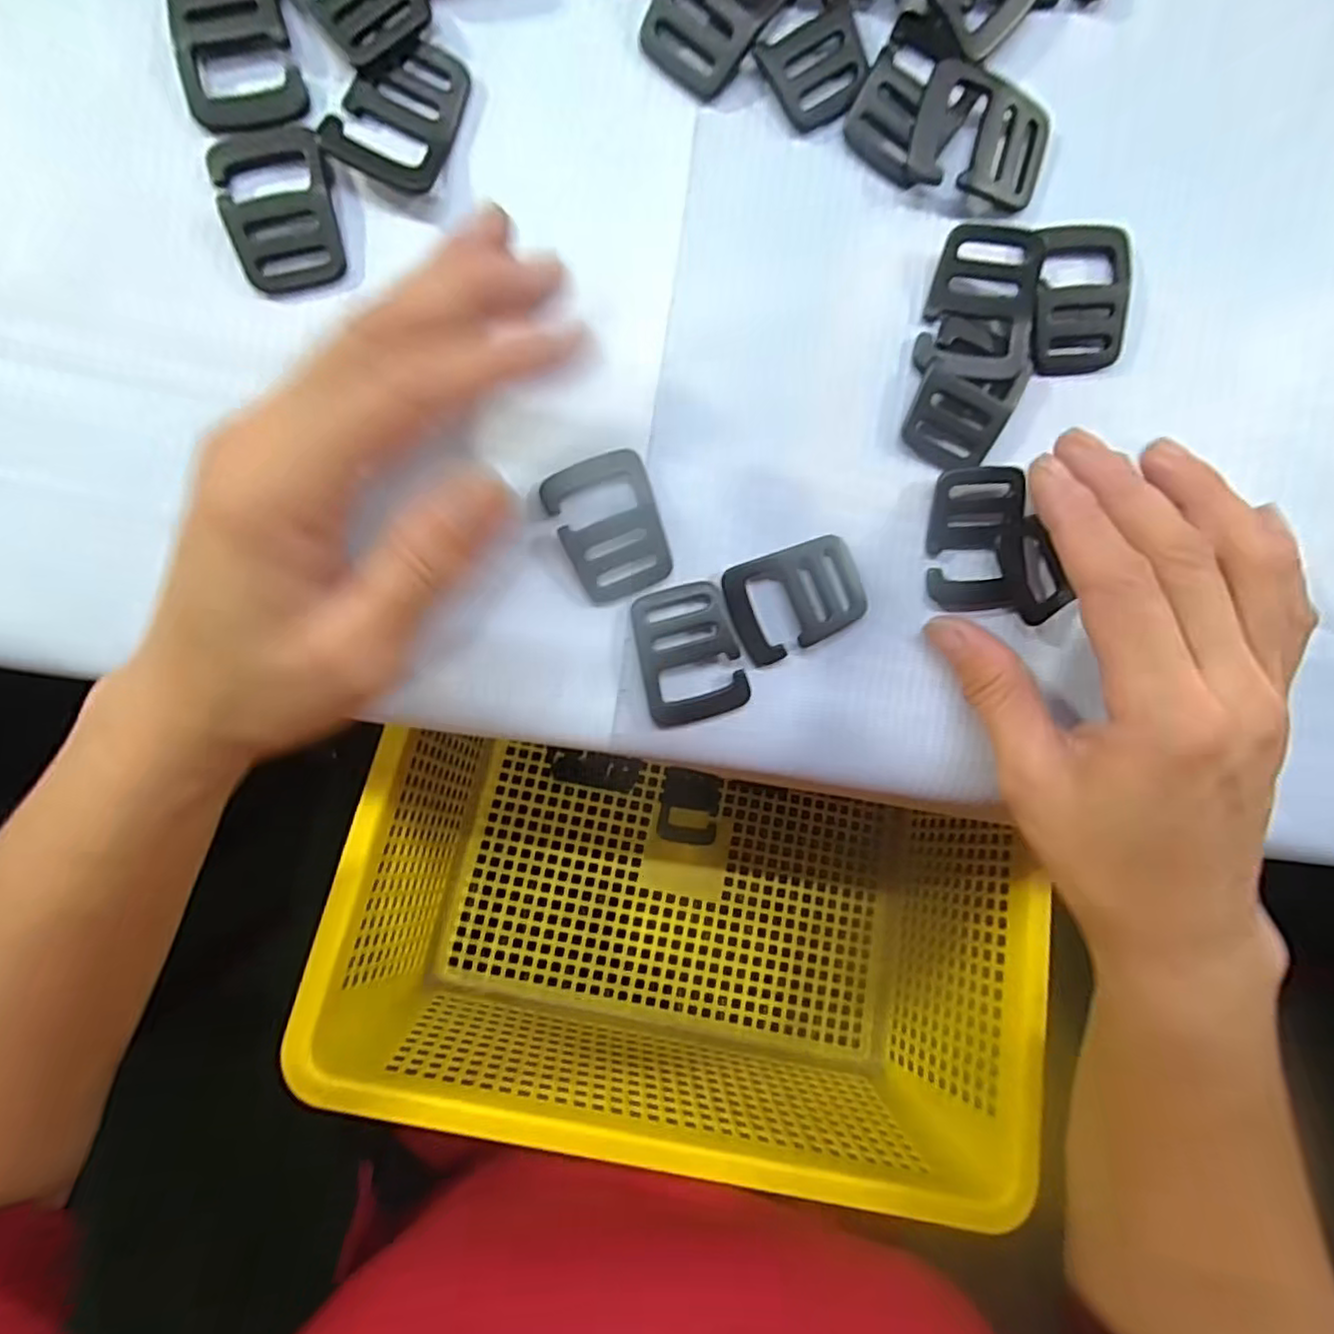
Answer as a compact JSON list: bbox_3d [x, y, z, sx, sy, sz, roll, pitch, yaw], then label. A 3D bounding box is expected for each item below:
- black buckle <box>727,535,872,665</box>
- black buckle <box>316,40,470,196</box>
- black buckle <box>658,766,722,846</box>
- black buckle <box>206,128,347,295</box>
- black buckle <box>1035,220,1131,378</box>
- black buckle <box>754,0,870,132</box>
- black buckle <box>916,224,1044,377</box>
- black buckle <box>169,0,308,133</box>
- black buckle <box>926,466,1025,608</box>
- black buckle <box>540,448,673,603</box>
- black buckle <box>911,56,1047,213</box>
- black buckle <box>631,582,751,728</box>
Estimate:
[{"bbox_3d":[0.042,-0.022,0.215,0.043,0.005,0.033,-19,97,0],"label":"black buckle"},{"bbox_3d":[-0.077,-0.161,0.192,0.032,0.007,0.040,20,95,-5],"label":"black buckle"},{"bbox_3d":[0.013,0.081,0.388,0.033,0.004,0.041,9,79,0],"label":"black buckle"},{"bbox_3d":[-0.112,-0.134,0.193,0.032,0.005,0.043,-14,97,-1],"label":"black buckle"},{"bbox_3d":[0.129,-0.116,0.210,0.030,0.007,0.044,-4,97,-2],"label":"black buckle"},{"bbox_3d":[0.046,-0.178,0.198,0.030,0.005,0.027,-35,97,2],"label":"black buckle"},{"bbox_3d":[0.098,-0.112,0.207,0.034,0.010,0.042,8,96,-3],"label":"black buckle"},{"bbox_3d":[-0.121,-0.176,0.187,0.031,0.004,0.040,-7,97,-2],"label":"black buckle"},{"bbox_3d":[0.099,-0.041,0.215,0.029,0.005,0.045,-4,102,14],"label":"black buckle"},{"bbox_3d":[-0.017,-0.044,0.209,0.032,0.005,0.043,-24,97,0],"label":"black buckle"},{"bbox_3d":[0.095,-0.160,0.201,0.042,0.010,0.032,6,96,-3],"label":"black buckle"},{"bbox_3d":[0.007,-0.004,0.214,0.032,0.006,0.044,-16,97,-1],"label":"black buckle"}]

